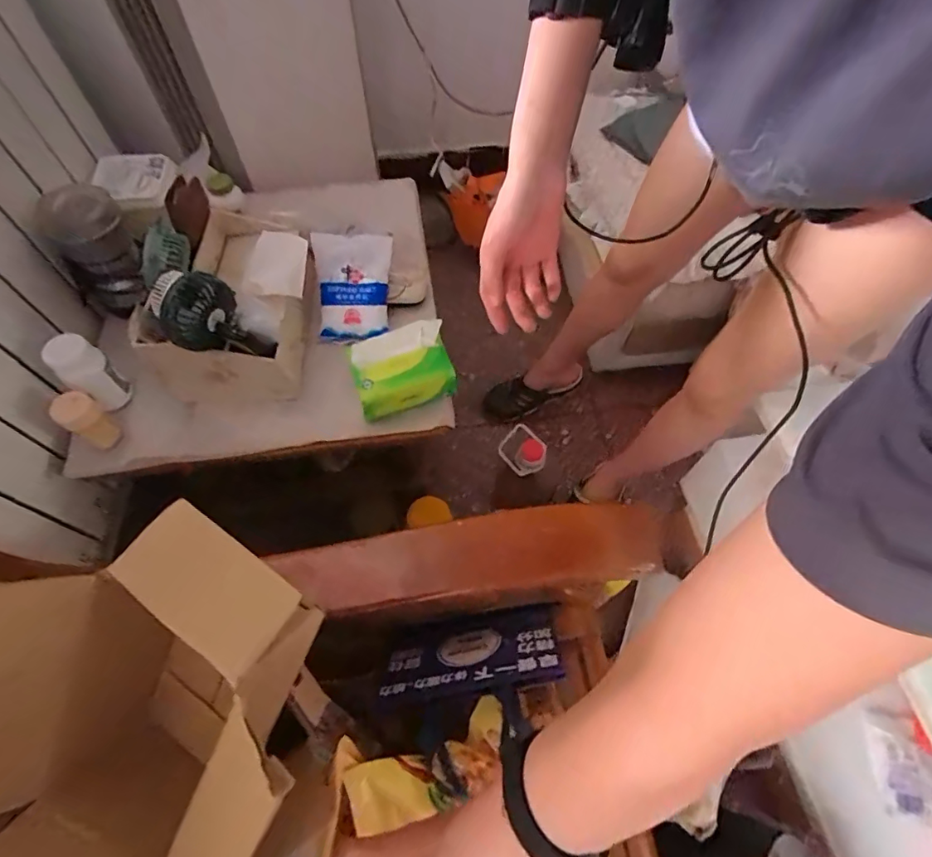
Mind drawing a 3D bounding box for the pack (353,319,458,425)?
[{"bbox_3d":[-0.090,-0.087,0.689,0.133,0.053,0.109,-17,61,-10],"label":"pack"}]

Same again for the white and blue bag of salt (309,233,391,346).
[{"bbox_3d":[-0.173,-0.223,0.774,0.117,0.057,0.180,-6,68,-8],"label":"white and blue bag of salt"}]

